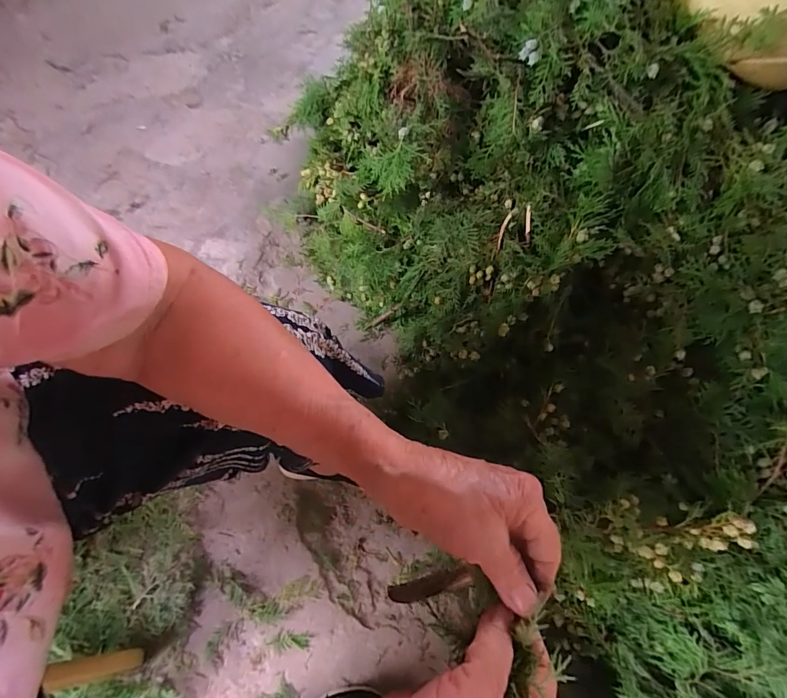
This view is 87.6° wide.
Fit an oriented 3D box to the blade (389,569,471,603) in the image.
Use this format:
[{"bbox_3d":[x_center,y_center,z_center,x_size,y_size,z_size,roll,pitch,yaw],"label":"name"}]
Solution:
[{"bbox_3d":[0.027,0.168,0.291,0.065,0.006,0.012,0,64,-26],"label":"blade"}]

